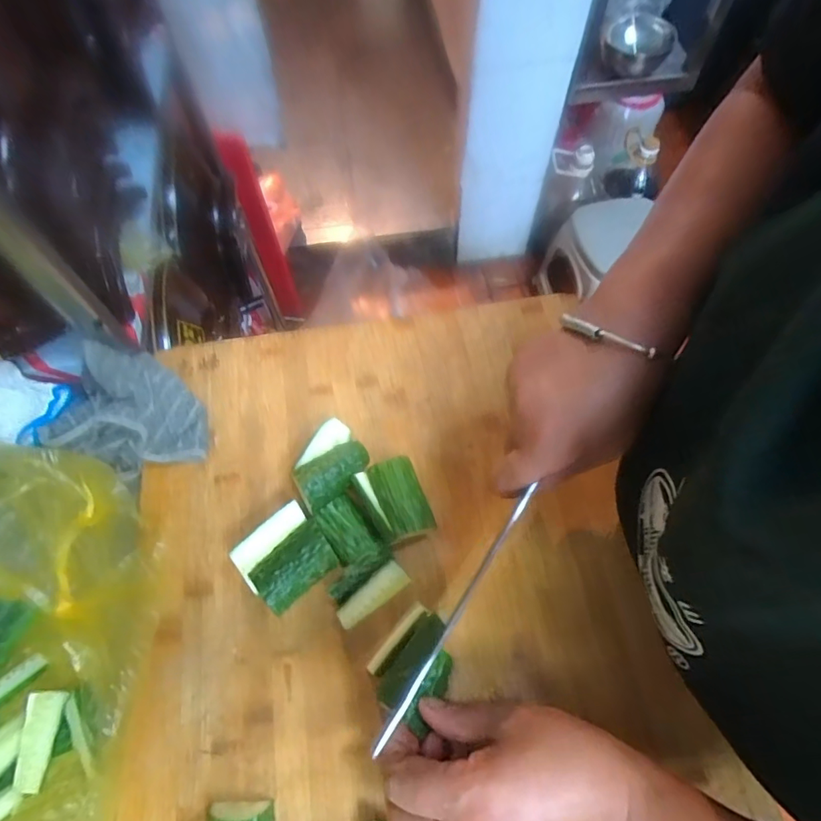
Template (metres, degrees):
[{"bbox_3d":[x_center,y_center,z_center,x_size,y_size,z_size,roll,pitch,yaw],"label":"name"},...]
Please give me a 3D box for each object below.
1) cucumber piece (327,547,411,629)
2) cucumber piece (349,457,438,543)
[{"bbox_3d":[-0.031,0.124,0.353,0.052,0.012,0.033,-32,68,-14],"label":"cucumber piece"},{"bbox_3d":[-0.012,0.069,0.368,0.043,0.038,0.058,-20,65,-9],"label":"cucumber piece"}]

